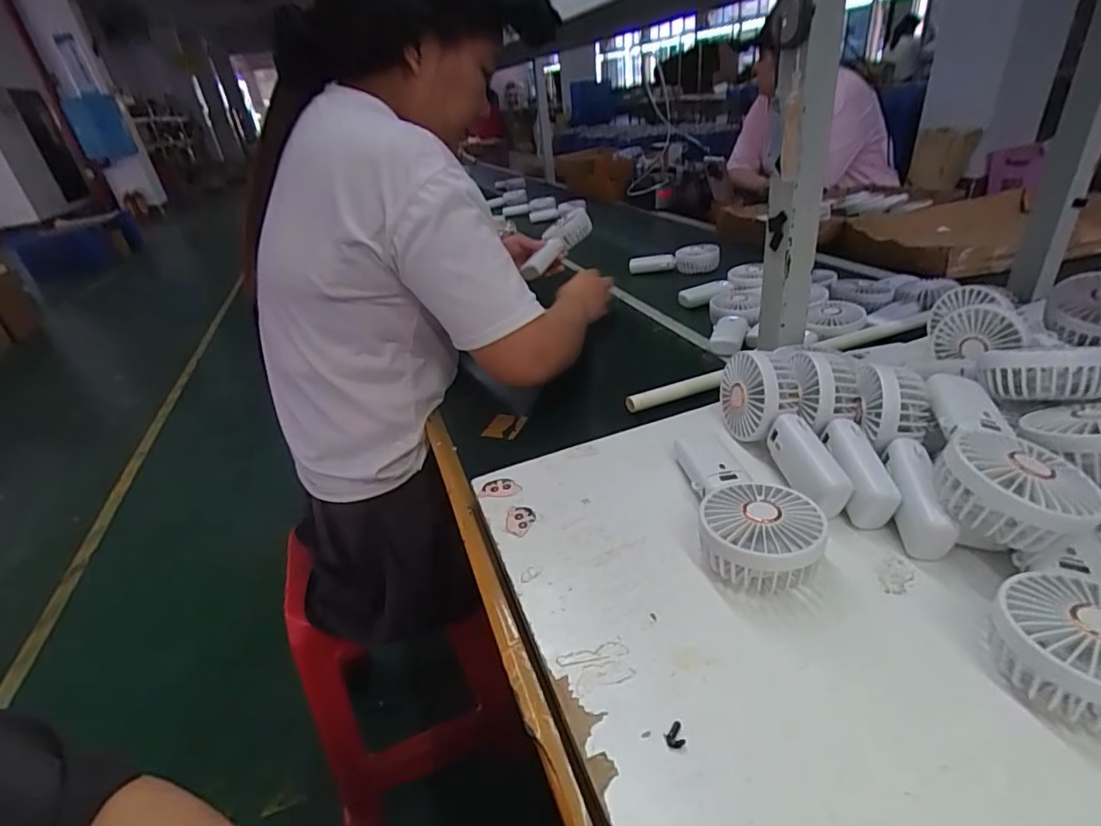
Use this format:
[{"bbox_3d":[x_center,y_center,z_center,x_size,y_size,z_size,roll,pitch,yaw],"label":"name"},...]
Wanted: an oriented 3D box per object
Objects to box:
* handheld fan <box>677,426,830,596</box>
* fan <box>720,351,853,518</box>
[{"bbox_3d":[0.156,0.064,0.446,0.083,0.047,0.195,-2,30,6],"label":"handheld fan"},{"bbox_3d":[0.211,0.012,0.490,0.055,0.076,0.180,-9,43,-6],"label":"fan"}]

